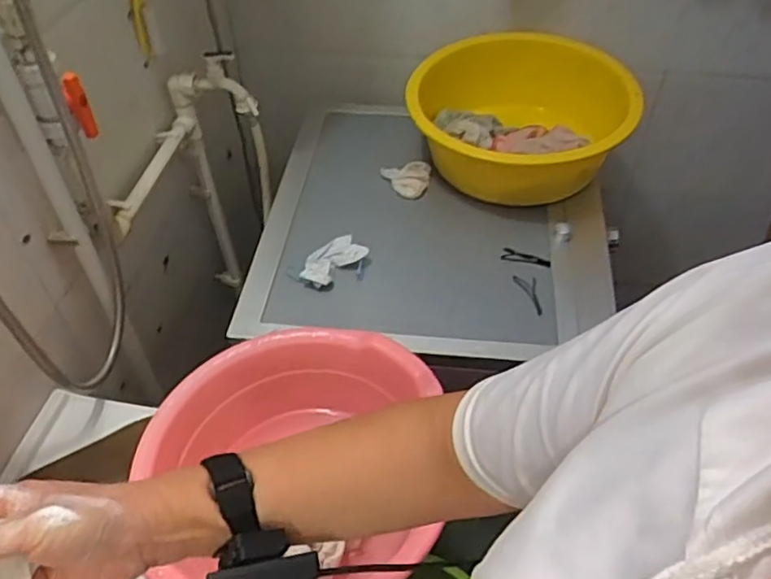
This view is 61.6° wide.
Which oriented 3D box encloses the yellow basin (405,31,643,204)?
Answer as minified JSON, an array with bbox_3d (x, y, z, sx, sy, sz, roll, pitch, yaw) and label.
[{"bbox_3d":[0.233,-0.297,1.105,0.355,0.163,0.355,-1,47,1],"label":"yellow basin"}]

